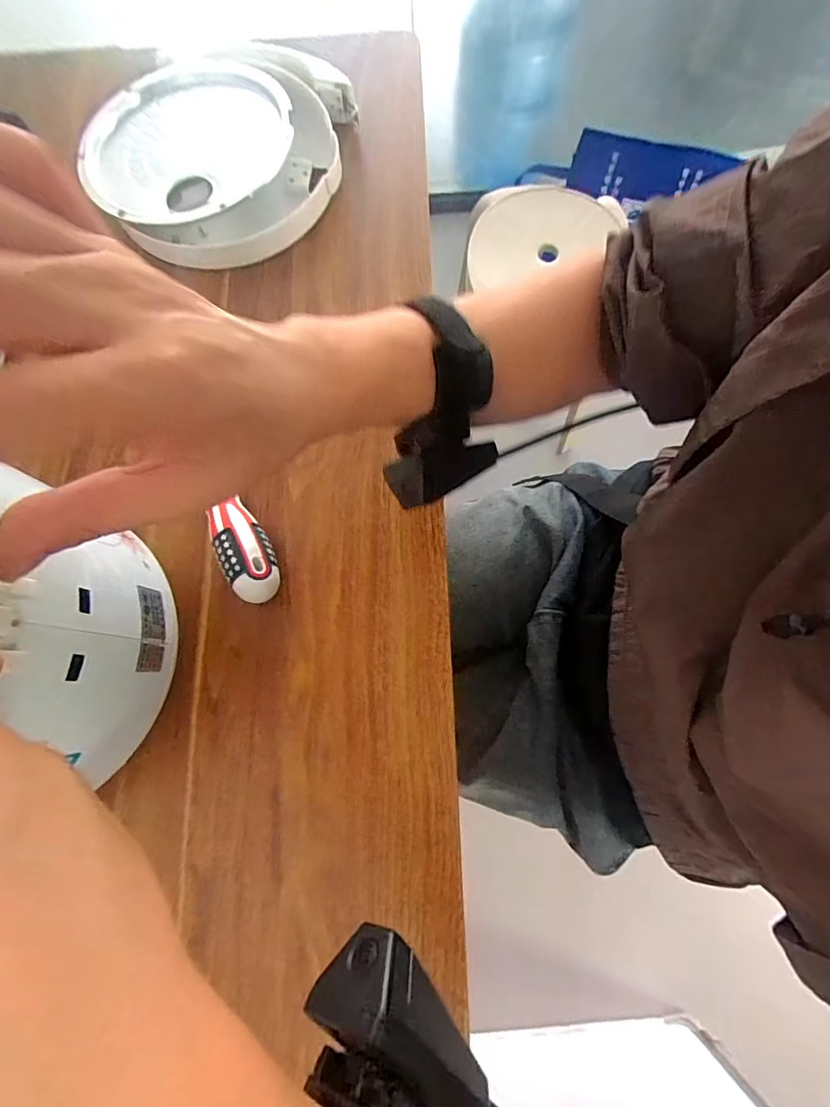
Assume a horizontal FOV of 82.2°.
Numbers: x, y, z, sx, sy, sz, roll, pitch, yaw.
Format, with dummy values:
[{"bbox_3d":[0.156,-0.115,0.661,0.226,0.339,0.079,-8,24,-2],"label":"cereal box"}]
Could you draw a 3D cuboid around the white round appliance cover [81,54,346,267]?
[{"bbox_3d":[-0.179,-0.355,0.425,0.210,0.041,0.211,0,75,1],"label":"white round appliance cover"}]

